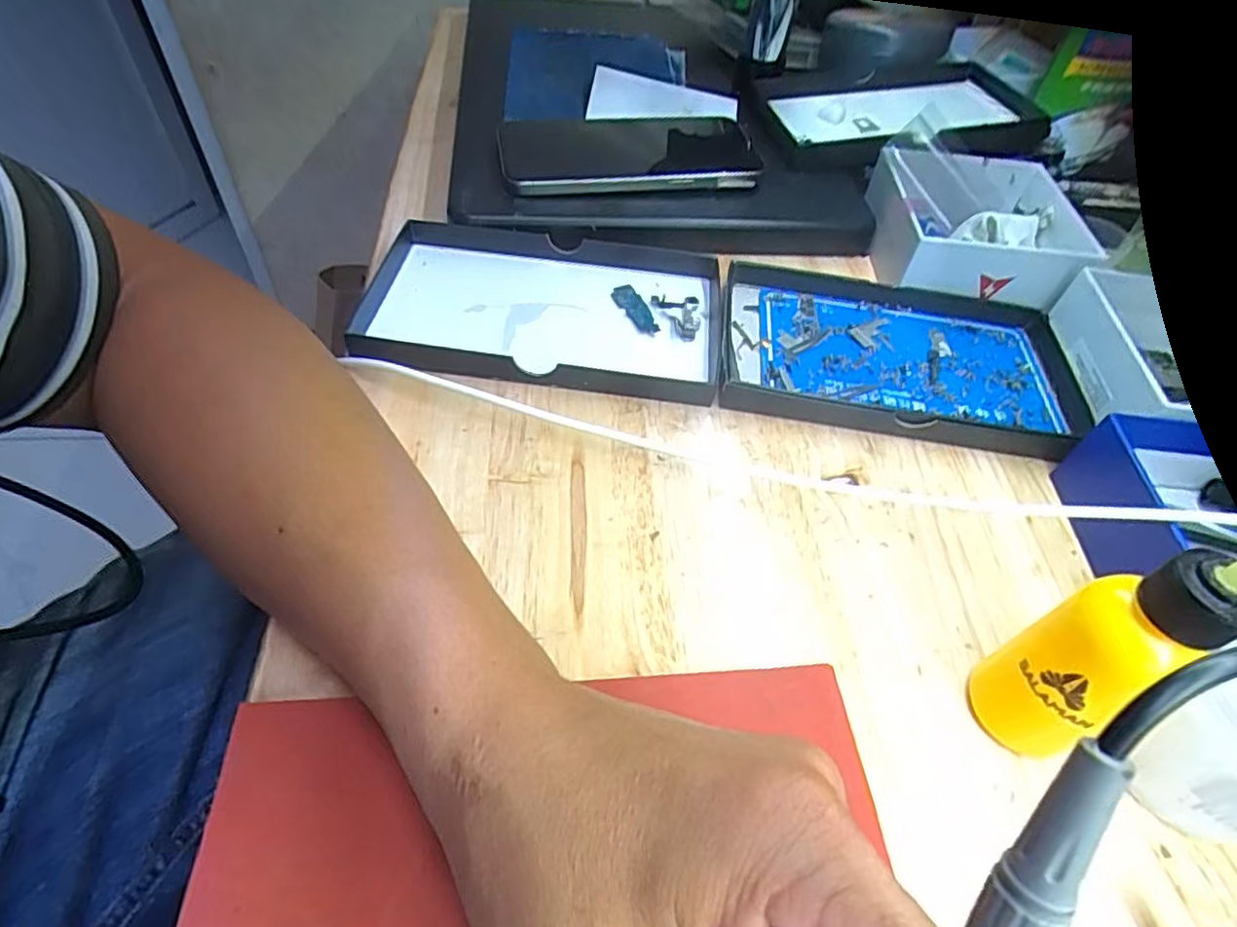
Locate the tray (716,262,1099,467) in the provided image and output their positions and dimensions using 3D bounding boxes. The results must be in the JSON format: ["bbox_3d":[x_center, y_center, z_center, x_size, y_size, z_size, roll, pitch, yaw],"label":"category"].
[{"bbox_3d":[0.142,-0.056,0.334,0.174,0.016,0.111,10,51,2],"label":"tray"}]

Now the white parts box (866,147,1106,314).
[{"bbox_3d":[0.208,-0.138,0.381,0.110,0.041,0.108,9,51,1],"label":"white parts box"}]

